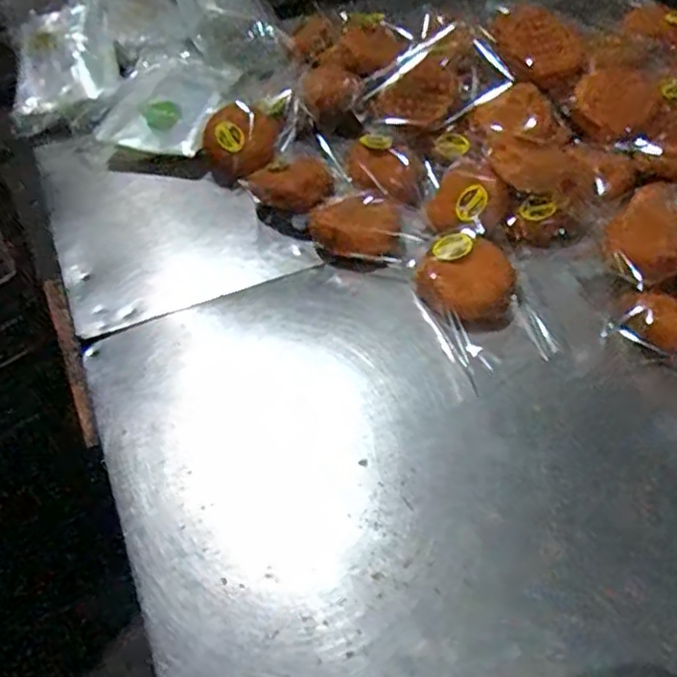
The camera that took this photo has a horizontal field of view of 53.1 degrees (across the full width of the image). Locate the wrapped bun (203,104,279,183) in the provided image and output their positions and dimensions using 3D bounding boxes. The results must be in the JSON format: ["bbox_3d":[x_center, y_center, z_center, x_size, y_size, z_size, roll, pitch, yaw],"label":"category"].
[{"bbox_3d":[-0.123,-0.250,0.861,0.098,0.057,0.089,-14,51,-6],"label":"wrapped bun"}]

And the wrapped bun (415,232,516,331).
[{"bbox_3d":[0.132,-0.058,0.701,0.098,0.041,0.102,4,52,8],"label":"wrapped bun"}]

